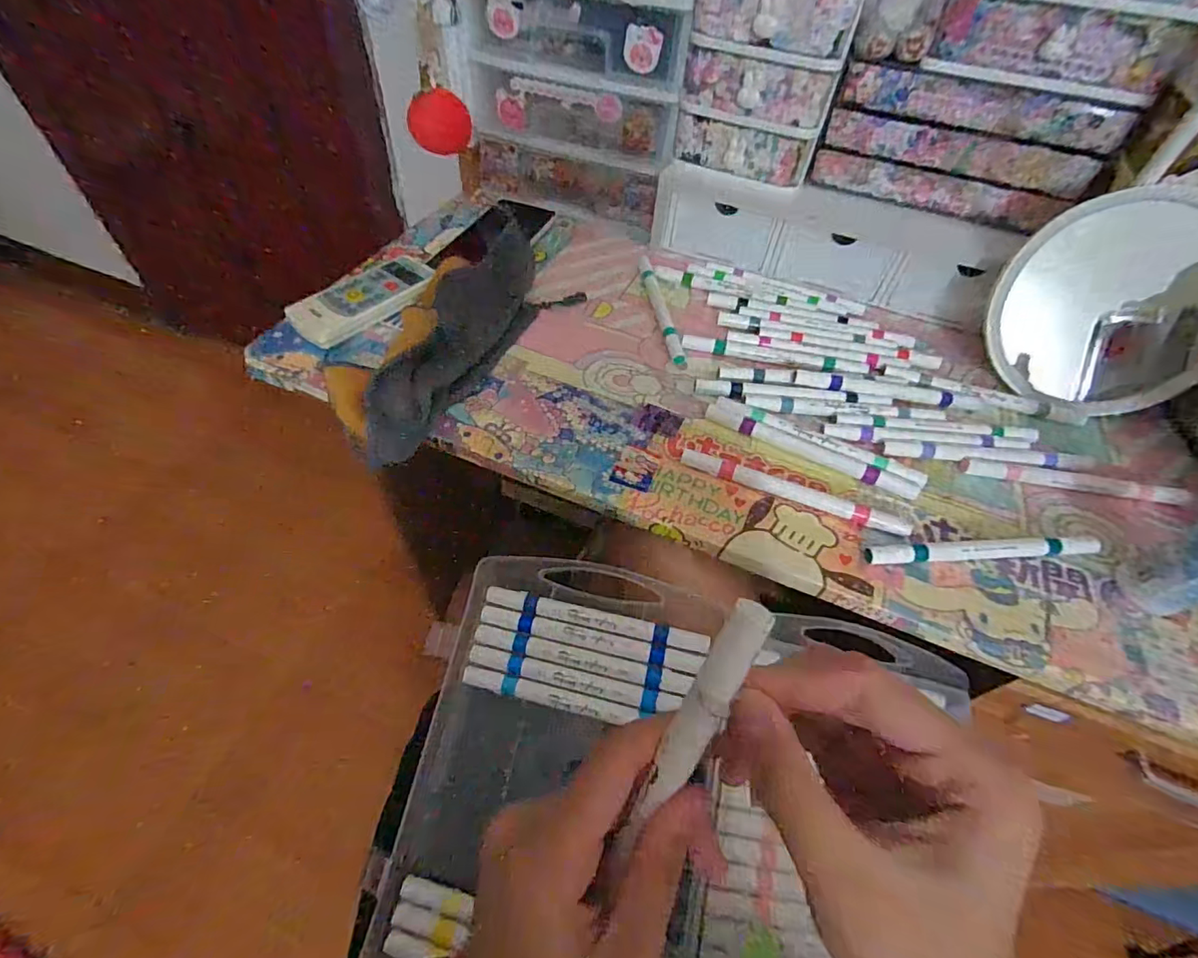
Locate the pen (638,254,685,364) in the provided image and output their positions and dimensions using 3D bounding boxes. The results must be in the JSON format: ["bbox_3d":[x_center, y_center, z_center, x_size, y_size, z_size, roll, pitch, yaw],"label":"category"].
[{"bbox_3d":[0.058,-0.169,0.505,0.012,0.016,0.164,-4,53,-8],"label":"pen"}]

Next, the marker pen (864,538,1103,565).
[{"bbox_3d":[0.263,0.046,0.359,0.170,0.011,0.016,-2,52,-7],"label":"marker pen"}]

